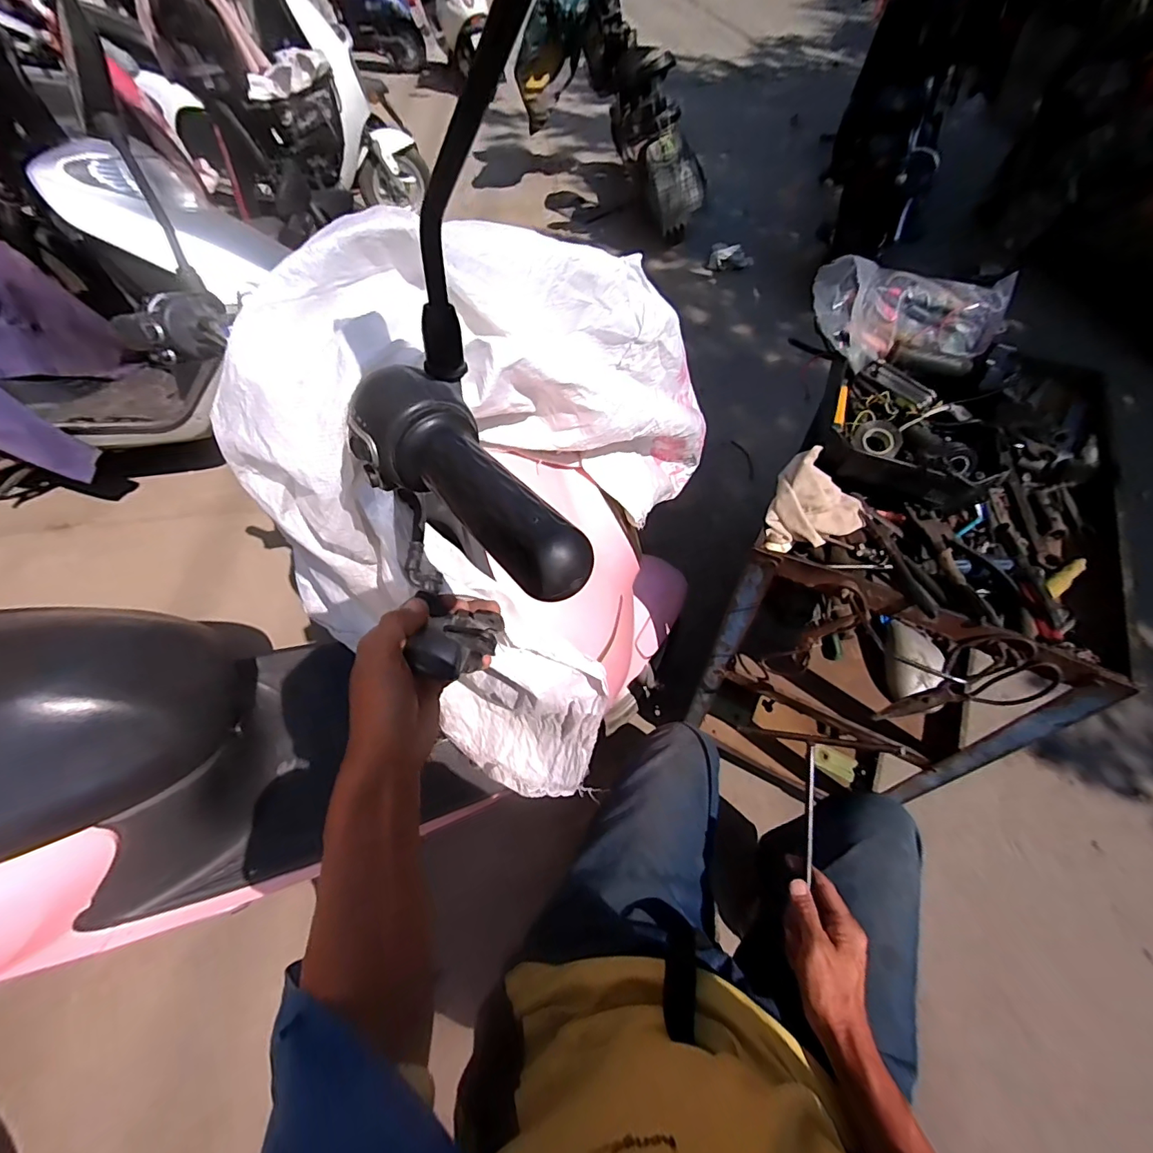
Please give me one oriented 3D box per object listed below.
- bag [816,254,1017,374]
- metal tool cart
[{"bbox_3d":[0.475,-0.370,0.706,0.256,0.096,0.132,10,56,7],"label":"bag"},{"bbox_3d":[0.524,0.010,0.929,0.398,0.708,0.610,23,59,15],"label":"metal tool cart"}]

